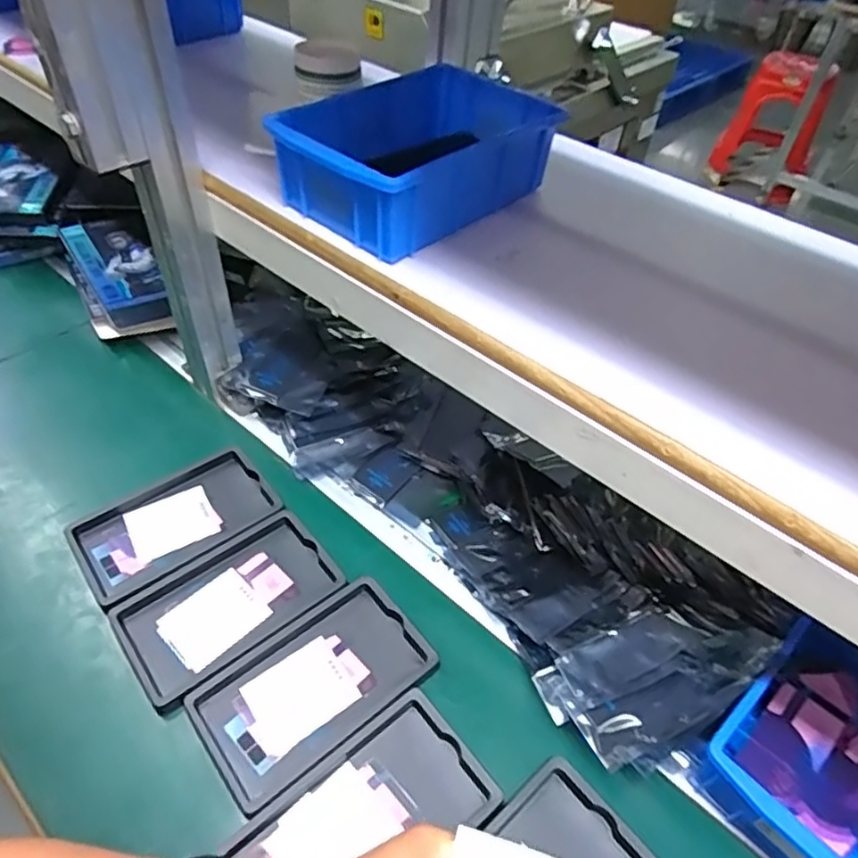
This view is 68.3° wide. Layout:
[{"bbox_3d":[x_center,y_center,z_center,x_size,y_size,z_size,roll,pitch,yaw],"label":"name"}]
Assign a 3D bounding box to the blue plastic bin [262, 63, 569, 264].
[{"bbox_3d":[-0.012,-0.208,0.481,0.195,0.065,0.131,-33,57,-32],"label":"blue plastic bin"}]

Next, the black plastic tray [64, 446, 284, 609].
[{"bbox_3d":[-0.218,0.080,0.548,0.158,0.012,0.092,-29,56,-27],"label":"black plastic tray"}]

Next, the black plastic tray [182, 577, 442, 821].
[{"bbox_3d":[-0.082,0.185,0.460,0.160,0.014,0.094,-30,57,-28],"label":"black plastic tray"}]

